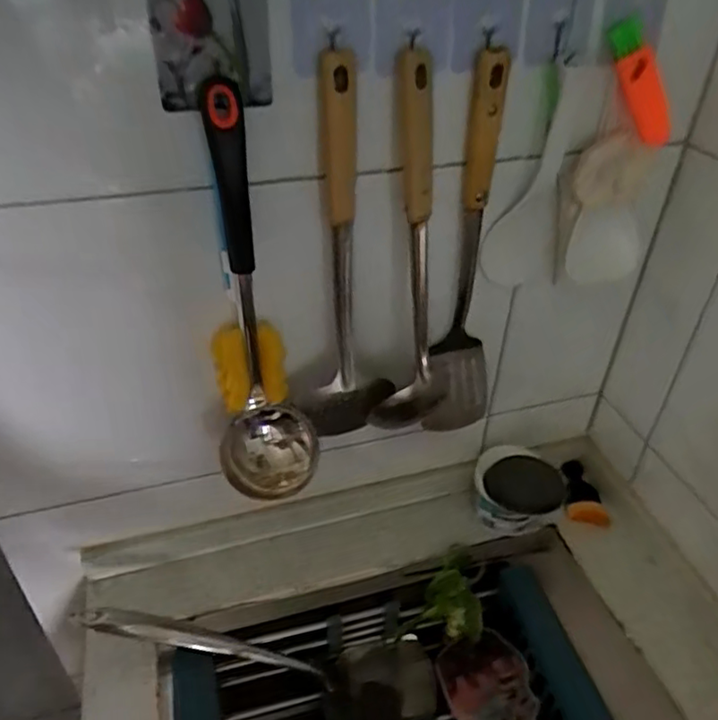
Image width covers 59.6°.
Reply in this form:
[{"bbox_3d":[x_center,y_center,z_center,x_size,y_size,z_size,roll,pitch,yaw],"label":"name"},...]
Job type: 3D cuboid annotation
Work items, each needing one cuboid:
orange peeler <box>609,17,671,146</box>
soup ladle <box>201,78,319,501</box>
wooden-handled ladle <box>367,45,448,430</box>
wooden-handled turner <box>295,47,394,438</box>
[{"bbox_3d":[0.227,-0.219,0.505,0.028,0.107,0.017,-27,35,19],"label":"orange peeler"},{"bbox_3d":[-0.079,-0.033,0.483,0.082,0.309,0.099,-4,39,-6],"label":"soup ladle"},{"bbox_3d":[0.052,-0.075,0.520,0.060,0.317,0.071,9,39,10],"label":"wooden-handled ladle"},{"bbox_3d":[-0.011,-0.067,0.528,0.083,0.338,0.062,3,39,2],"label":"wooden-handled turner"}]

